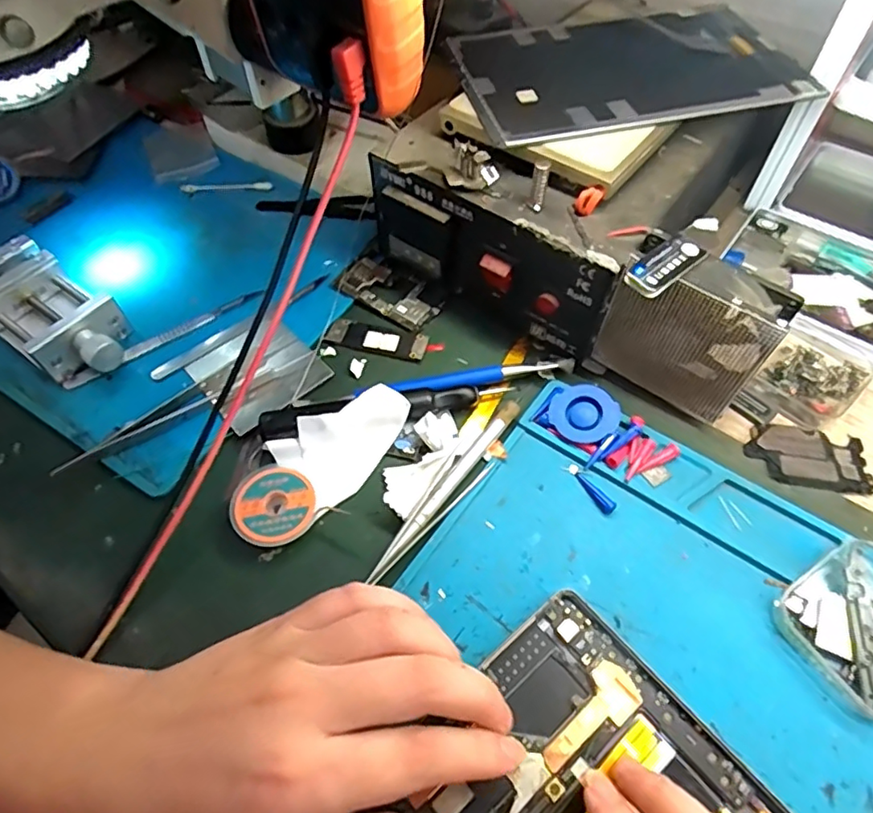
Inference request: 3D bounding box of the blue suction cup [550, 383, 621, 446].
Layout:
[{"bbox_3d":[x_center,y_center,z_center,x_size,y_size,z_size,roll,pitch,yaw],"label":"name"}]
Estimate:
[{"bbox_3d":[0.084,0.005,0.324,0.034,0.009,0.036,-42,67,-1],"label":"blue suction cup"}]

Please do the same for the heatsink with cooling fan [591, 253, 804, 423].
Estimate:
[{"bbox_3d":[0.134,-0.038,0.310,0.080,0.087,0.027,28,62,20],"label":"heatsink with cooling fan"}]

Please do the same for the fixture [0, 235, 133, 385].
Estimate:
[{"bbox_3d":[-0.252,-0.061,0.365,0.134,0.034,0.058,31,63,21],"label":"fixture"}]

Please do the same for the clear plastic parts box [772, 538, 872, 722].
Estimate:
[{"bbox_3d":[0.198,0.099,0.259,0.070,0.019,0.063,-29,60,-16],"label":"clear plastic parts box"}]

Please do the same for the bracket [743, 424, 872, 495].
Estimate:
[{"bbox_3d":[0.207,0.027,0.318,0.063,0.004,0.038,8,57,8],"label":"bracket"}]

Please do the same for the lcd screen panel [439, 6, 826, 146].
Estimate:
[{"bbox_3d":[0.114,-0.207,0.349,0.194,0.010,0.119,-13,57,-6],"label":"lcd screen panel"}]

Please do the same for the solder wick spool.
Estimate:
[{"bbox_3d":[-0.086,0.054,0.304,0.042,0.014,0.044,-1,57,2],"label":"solder wick spool"}]

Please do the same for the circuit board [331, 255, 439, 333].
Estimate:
[{"bbox_3d":[-0.033,-0.079,0.388,0.073,0.008,0.037,28,62,19],"label":"circuit board"}]

